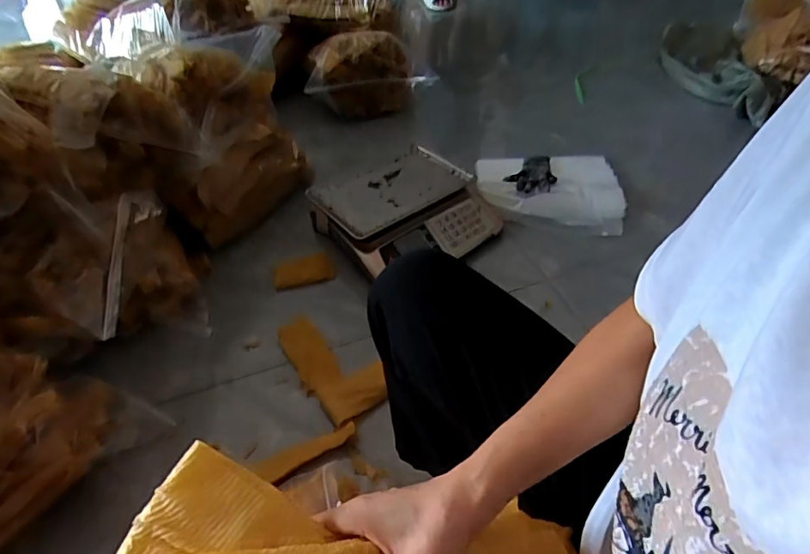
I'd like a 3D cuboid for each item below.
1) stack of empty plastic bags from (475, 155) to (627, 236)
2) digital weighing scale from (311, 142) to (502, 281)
[{"bbox_3d":[0.345,-0.207,1.199,0.335,0.050,0.289,0,46,6],"label":"stack of empty plastic bags"},{"bbox_3d":[-0.002,-0.142,1.140,0.327,0.116,0.332,-29,50,-22],"label":"digital weighing scale"}]

